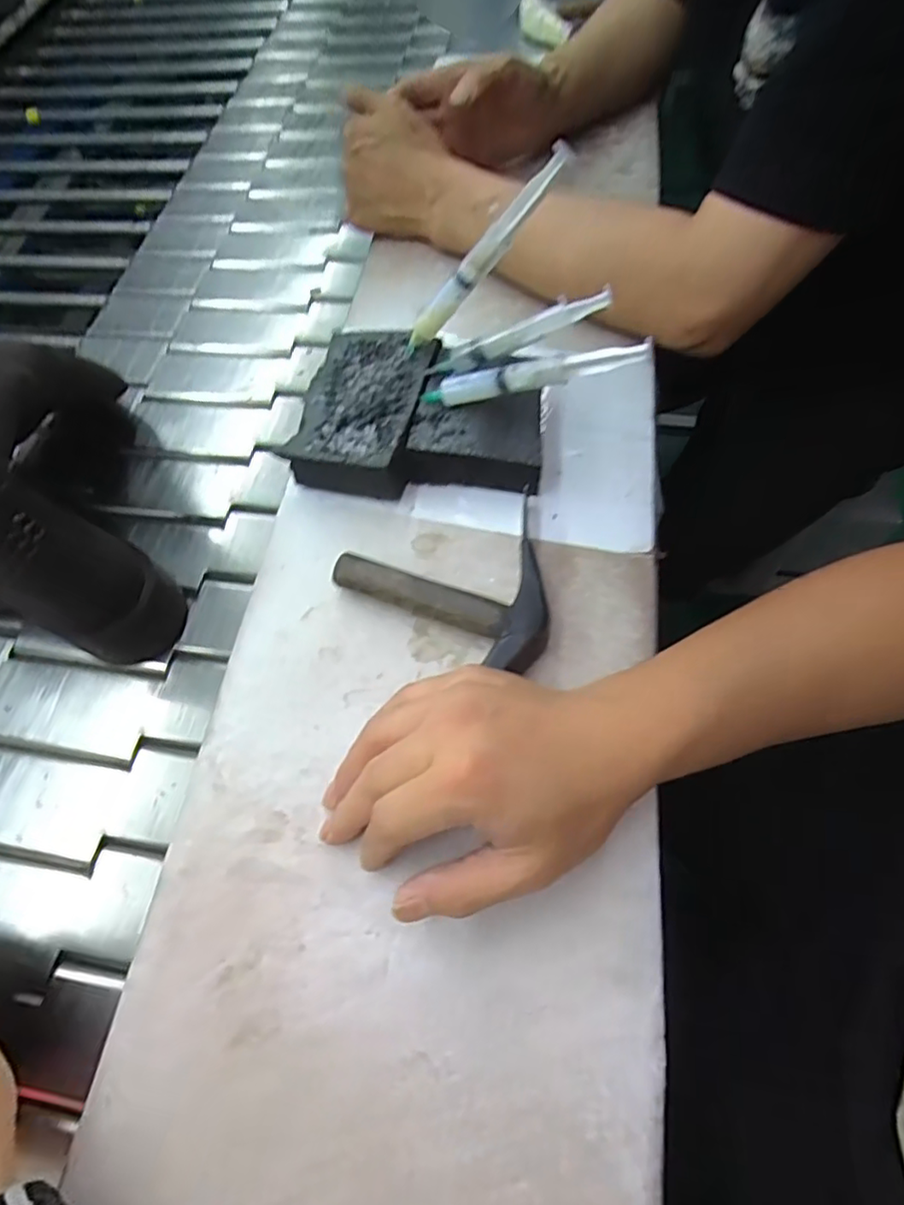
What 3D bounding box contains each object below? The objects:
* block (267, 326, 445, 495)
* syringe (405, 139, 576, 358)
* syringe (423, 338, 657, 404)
[{"bbox_3d":[-0.060,-0.136,0.427,0.079,0.030,0.122,10,64,8],"label":"block"},{"bbox_3d":[0.016,-0.211,0.383,0.020,0.155,0.015,14,55,-36],"label":"syringe"},{"bbox_3d":[0.047,-0.143,0.381,0.143,0.018,0.012,-2,61,25],"label":"syringe"}]

